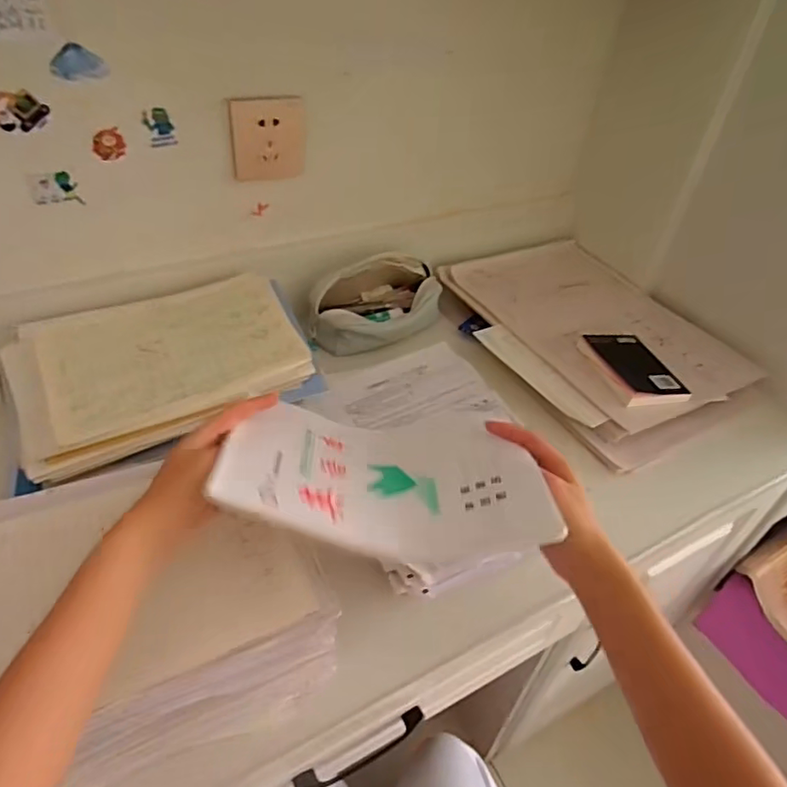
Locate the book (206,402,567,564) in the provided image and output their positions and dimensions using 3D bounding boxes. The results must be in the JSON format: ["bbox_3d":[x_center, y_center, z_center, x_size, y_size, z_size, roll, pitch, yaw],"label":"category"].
[{"bbox_3d":[-0.007,0.056,0.462,0.231,0.075,0.166,2,42,-4],"label":"book"}]

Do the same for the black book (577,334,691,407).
[{"bbox_3d":[0.304,-0.031,0.718,0.100,0.012,0.133,-7,43,-13],"label":"black book"}]

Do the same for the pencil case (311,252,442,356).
[{"bbox_3d":[-0.022,-0.128,0.790,0.186,0.080,0.120,-8,44,-15],"label":"pencil case"}]

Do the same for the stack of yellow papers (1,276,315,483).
[{"bbox_3d":[-0.253,-0.037,0.622,0.297,0.048,0.204,-17,46,-23],"label":"stack of yellow papers"}]

